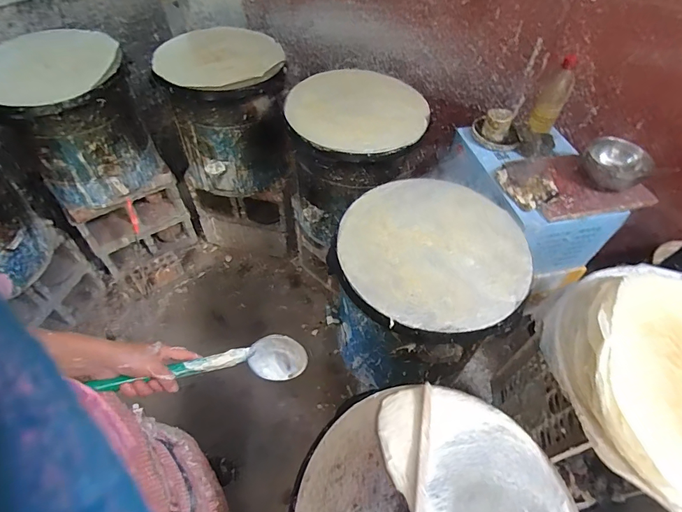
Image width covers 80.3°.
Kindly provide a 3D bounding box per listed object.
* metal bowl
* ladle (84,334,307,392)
[{"bbox_3d":[0.657,-0.224,0.965,0.137,0.066,0.137,1,54,-2],"label":"metal bowl"},{"bbox_3d":[-0.188,0.166,0.598,0.297,0.083,0.052,2,48,-38],"label":"ladle"}]

